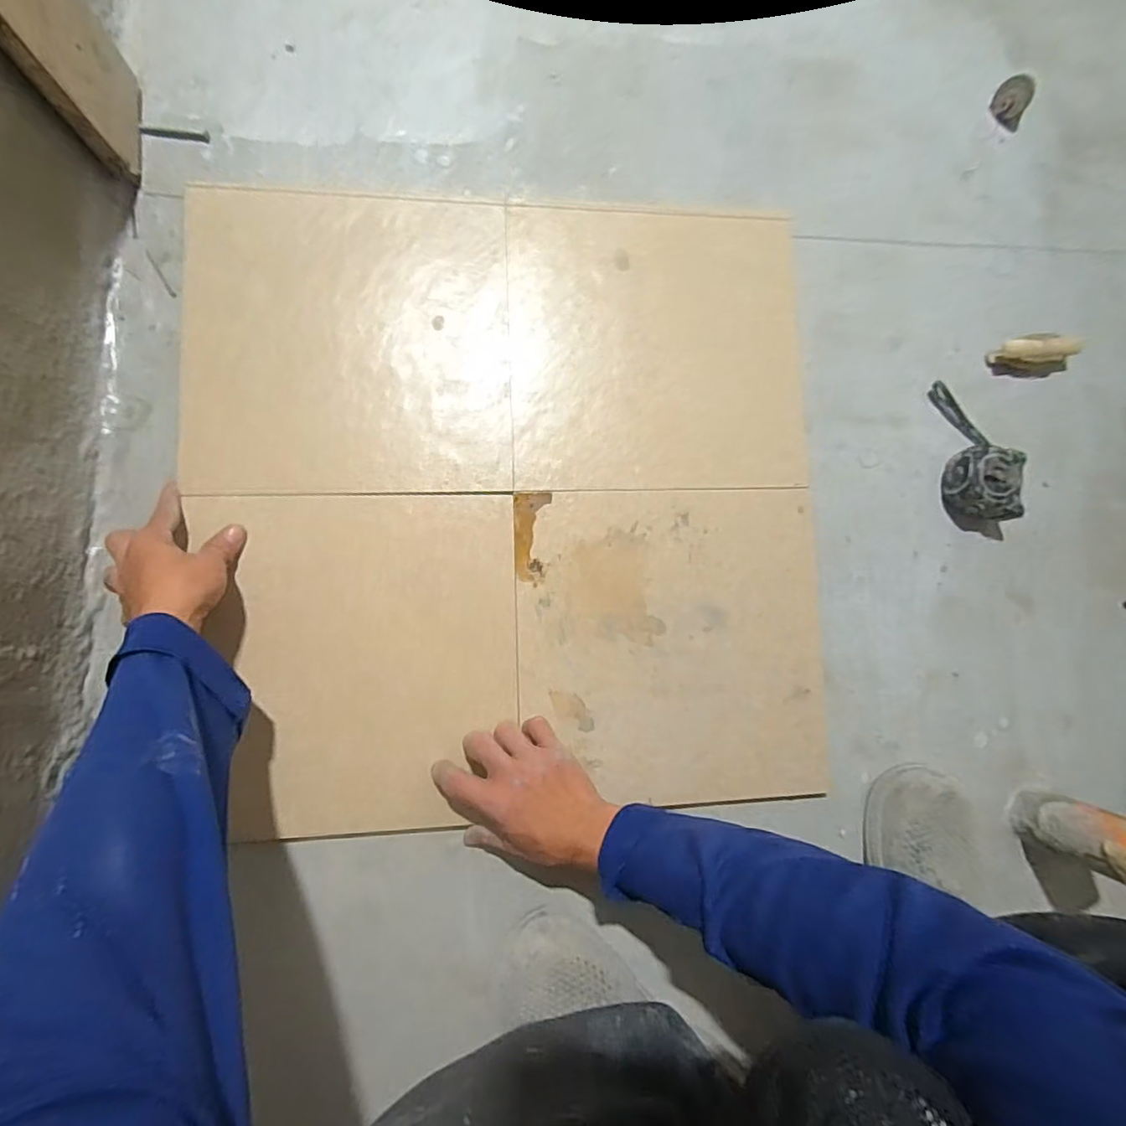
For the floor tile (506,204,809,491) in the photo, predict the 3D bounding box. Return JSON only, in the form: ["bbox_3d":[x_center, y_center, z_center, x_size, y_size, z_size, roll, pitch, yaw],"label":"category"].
[{"bbox_3d":[0.097,-0.216,0.537,0.296,0.016,0.282,-2,85,-6],"label":"floor tile"}]

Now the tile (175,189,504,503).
[{"bbox_3d":[-0.200,-0.212,0.510,0.294,0.005,0.291,-2,85,-6],"label":"tile"}]

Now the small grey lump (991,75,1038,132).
[{"bbox_3d":[0.518,-0.529,0.614,0.030,0.029,0.048,-42,90,-8],"label":"small grey lump"}]

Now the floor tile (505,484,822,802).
[{"bbox_3d":[0.105,0.078,0.514,0.289,0.011,0.293,-1,85,-6],"label":"floor tile"}]

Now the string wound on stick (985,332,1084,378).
[{"bbox_3d":[0.521,-0.230,0.592,0.098,0.033,0.035,-4,86,-7],"label":"string wound on stick"}]

